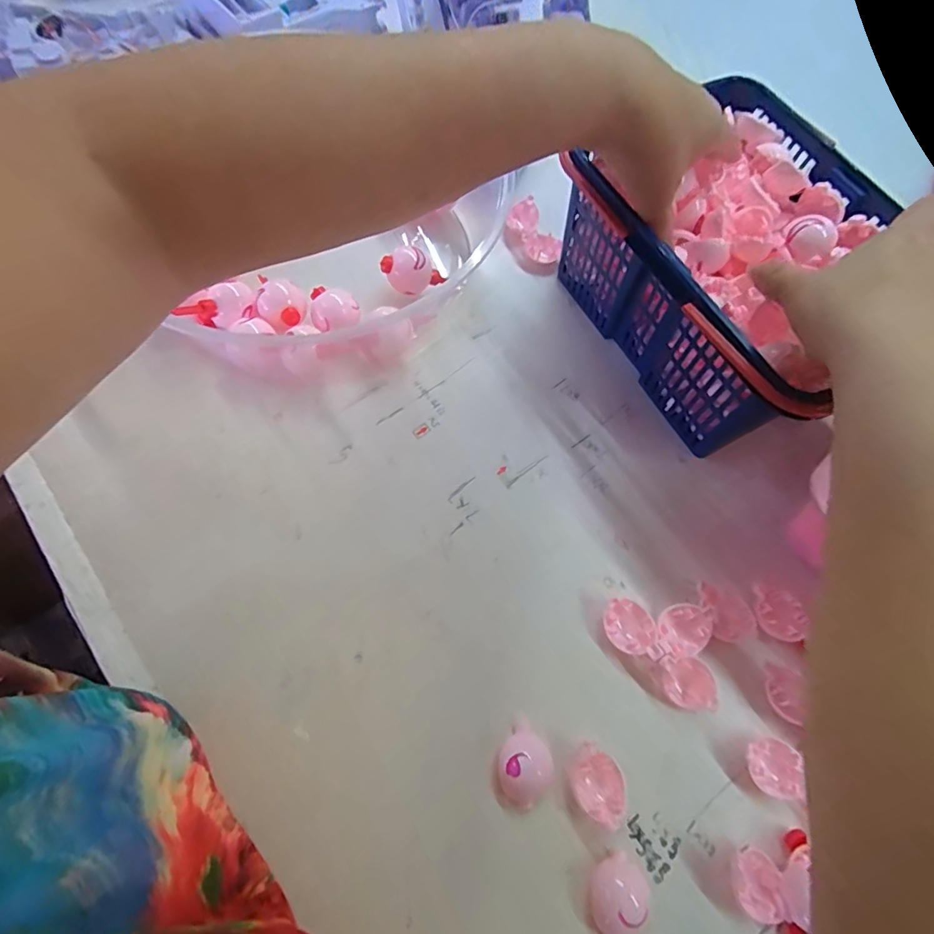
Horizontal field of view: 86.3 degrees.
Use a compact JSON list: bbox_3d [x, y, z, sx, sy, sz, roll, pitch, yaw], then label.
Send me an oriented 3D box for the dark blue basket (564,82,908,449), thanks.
[{"bbox_3d":[0.180,-0.138,0.347,0.161,0.105,0.200,-30,76,-10],"label":"dark blue basket"}]

